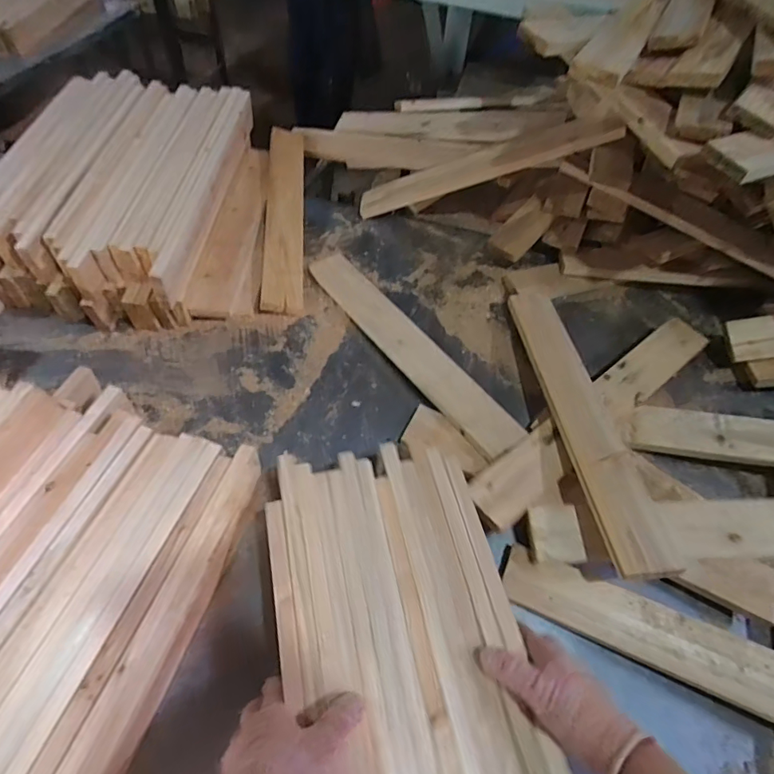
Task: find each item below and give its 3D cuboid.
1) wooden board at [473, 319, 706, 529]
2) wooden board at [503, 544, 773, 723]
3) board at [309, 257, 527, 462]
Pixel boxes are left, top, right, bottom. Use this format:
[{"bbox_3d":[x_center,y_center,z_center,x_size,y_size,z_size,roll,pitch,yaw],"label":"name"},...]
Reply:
[{"bbox_3d":[0.328,0.027,0.735,0.544,0.023,0.074,-32,74,-25],"label":"wooden board"},{"bbox_3d":[0.402,0.320,0.540,0.542,0.024,0.073,20,68,15],"label":"wooden board"},{"bbox_3d":[0.026,-0.080,0.806,0.073,0.016,0.490,-34,60,-13],"label":"board"}]

